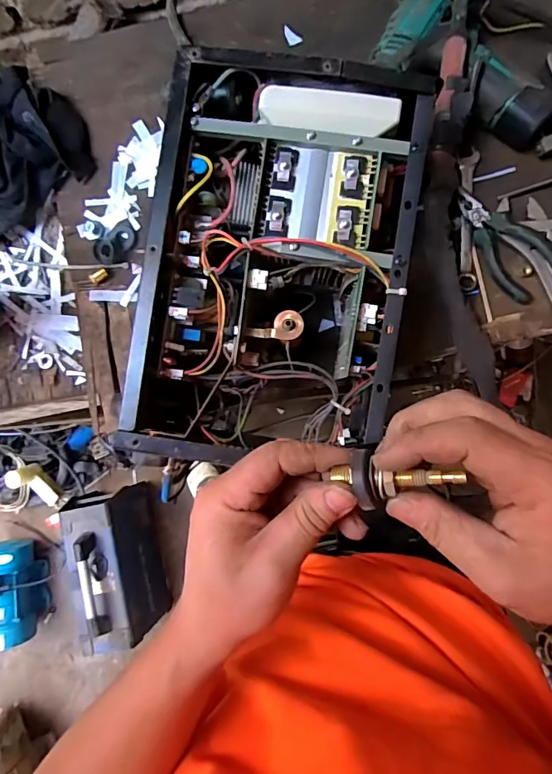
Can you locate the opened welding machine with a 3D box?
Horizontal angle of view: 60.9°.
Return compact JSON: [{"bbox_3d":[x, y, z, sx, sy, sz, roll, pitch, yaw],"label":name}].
[{"bbox_3d":[0.003,-0.098,0.429,0.215,0.117,0.335,9,87,5],"label":"opened welding machine"}]

